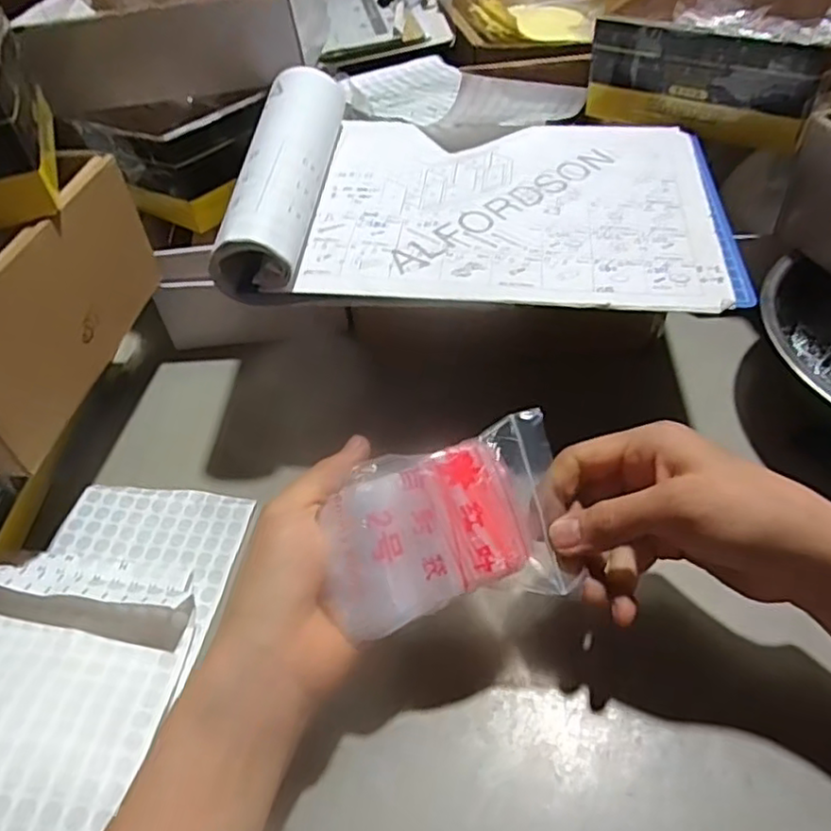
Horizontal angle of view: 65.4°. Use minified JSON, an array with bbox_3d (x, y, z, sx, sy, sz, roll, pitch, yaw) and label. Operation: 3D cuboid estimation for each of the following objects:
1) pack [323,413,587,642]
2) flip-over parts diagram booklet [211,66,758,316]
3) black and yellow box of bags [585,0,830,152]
[{"bbox_3d":[0.016,0.053,0.320,0.117,0.031,0.086,-14,82,1],"label":"pack"},{"bbox_3d":[0.046,-0.158,0.434,0.316,0.062,0.214,1,47,7],"label":"flip-over parts diagram booklet"},{"bbox_3d":[0.280,-0.328,0.553,0.180,0.065,0.261,25,54,27],"label":"black and yellow box of bags"}]

